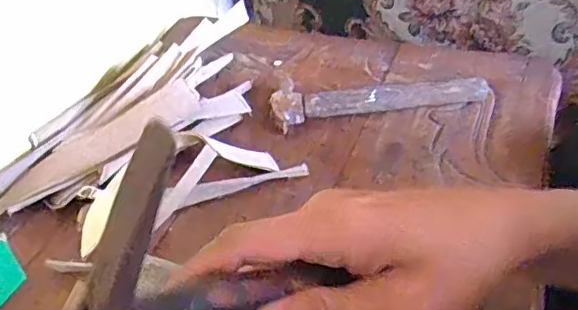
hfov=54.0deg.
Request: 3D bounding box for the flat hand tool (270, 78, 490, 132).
[{"bbox_3d":[0.089,-0.058,0.562,0.210,0.024,0.038,-7,43,-2],"label":"flat hand tool"}]

